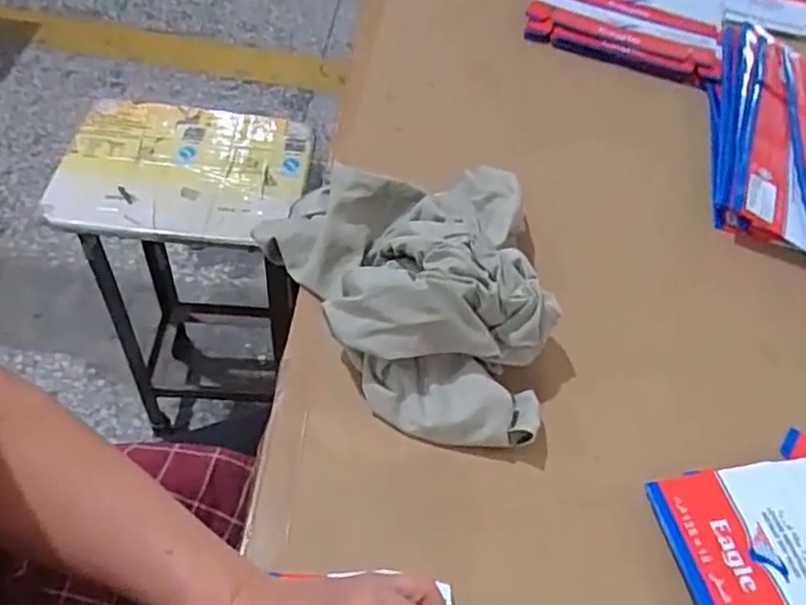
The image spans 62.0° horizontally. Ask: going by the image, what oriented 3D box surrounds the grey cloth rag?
[{"bbox_3d":[-0.002,-0.022,0.519,0.216,0.093,0.264,-1,52,-9],"label":"grey cloth rag"}]

